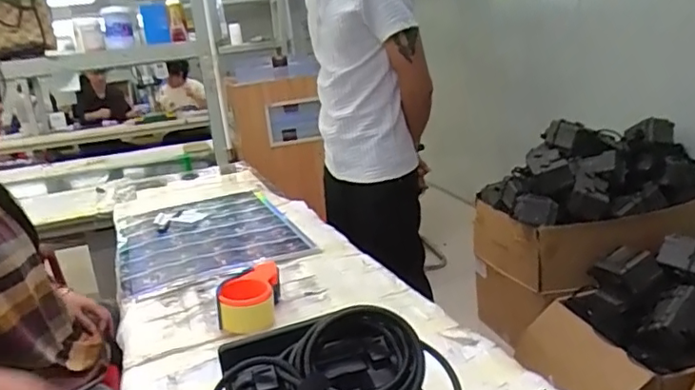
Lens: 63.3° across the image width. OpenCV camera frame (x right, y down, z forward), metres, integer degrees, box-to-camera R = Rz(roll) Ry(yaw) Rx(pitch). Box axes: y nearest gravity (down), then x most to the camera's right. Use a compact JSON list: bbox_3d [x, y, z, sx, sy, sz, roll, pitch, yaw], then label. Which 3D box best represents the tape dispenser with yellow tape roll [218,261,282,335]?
[{"bbox_3d":[-0.151,0.159,0.884,0.083,0.058,0.125,-6,15,3],"label":"tape dispenser with yellow tape roll"}]

